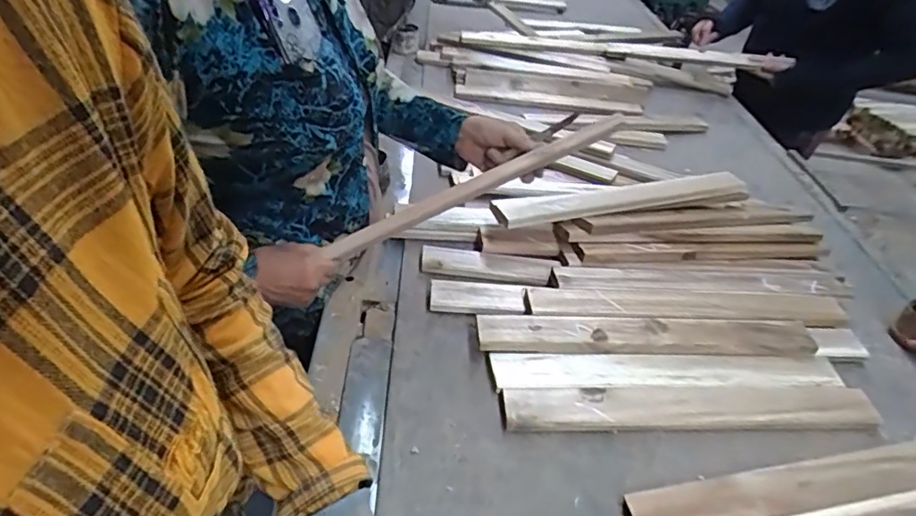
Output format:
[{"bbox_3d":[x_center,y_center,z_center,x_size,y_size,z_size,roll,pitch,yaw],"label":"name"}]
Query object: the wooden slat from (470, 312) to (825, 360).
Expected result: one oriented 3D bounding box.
[{"bbox_3d":[0.254,0.101,0.710,0.458,0.013,0.052,3,56,-8],"label":"wooden slat"}]

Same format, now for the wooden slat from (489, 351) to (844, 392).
[{"bbox_3d":[0.269,0.141,0.686,0.457,0.018,0.052,-4,35,-5],"label":"wooden slat"}]

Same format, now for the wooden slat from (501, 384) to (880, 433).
[{"bbox_3d":[0.284,0.175,0.652,0.461,0.014,0.058,-3,35,-4],"label":"wooden slat"}]

